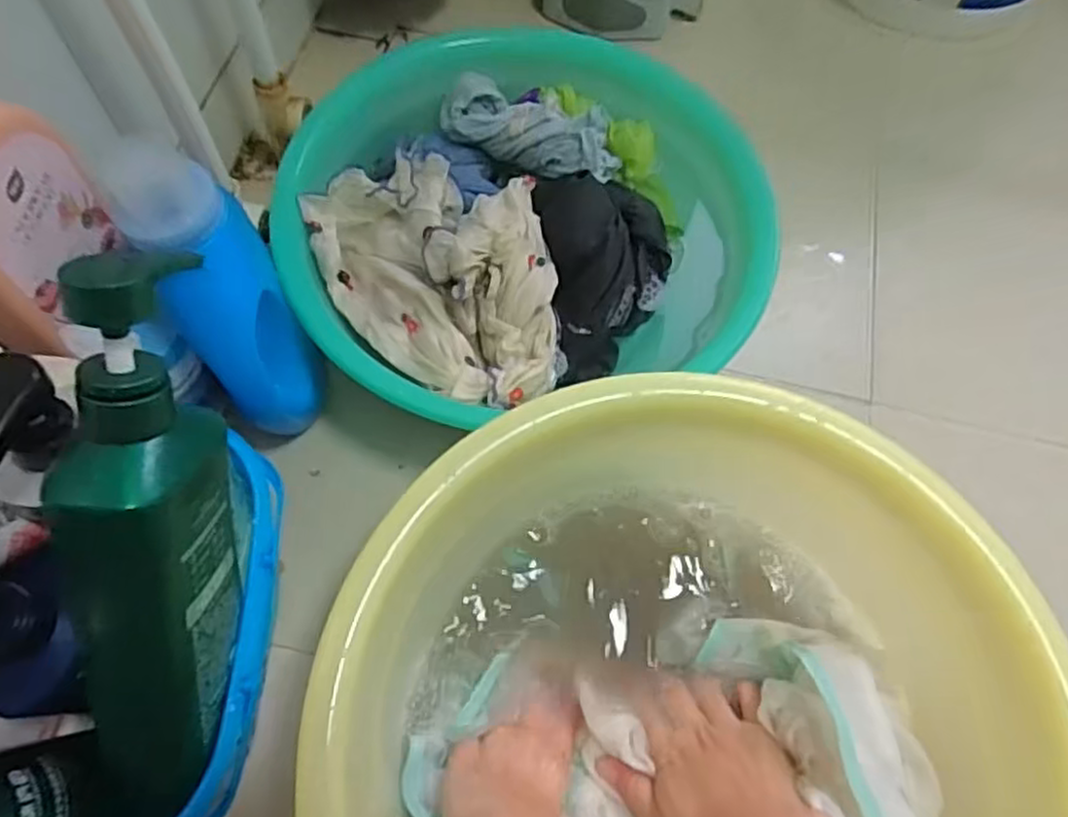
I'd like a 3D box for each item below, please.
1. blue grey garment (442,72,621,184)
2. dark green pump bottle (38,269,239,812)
[{"bbox_3d":[-0.003,-0.235,0.611,0.155,0.039,0.059,22,66,7],"label":"blue grey garment"},{"bbox_3d":[-0.173,0.062,0.332,0.054,0.263,0.060,7,23,0],"label":"dark green pump bottle"}]

